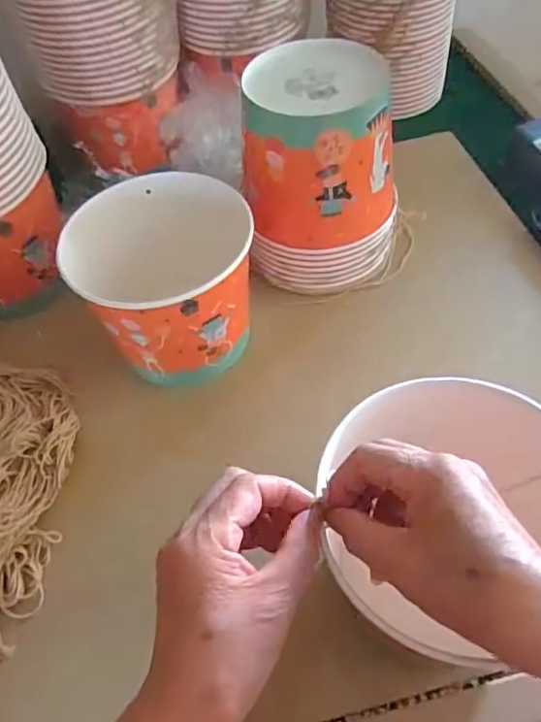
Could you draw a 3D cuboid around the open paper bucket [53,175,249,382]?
[{"bbox_3d":[-0.091,-0.065,0.492,0.144,0.147,0.124,-32,57,-18],"label":"open paper bucket"}]

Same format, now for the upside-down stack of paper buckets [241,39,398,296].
[{"bbox_3d":[0.052,-0.184,0.542,0.145,0.188,0.132,4,54,8],"label":"upside-down stack of paper buckets"}]

